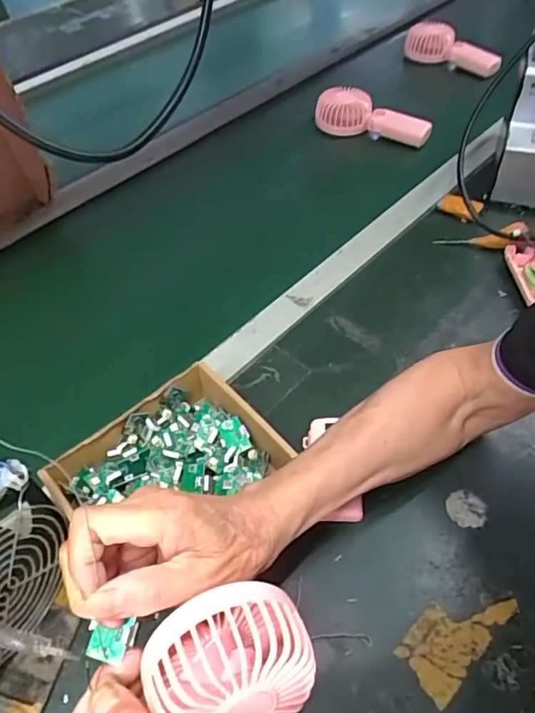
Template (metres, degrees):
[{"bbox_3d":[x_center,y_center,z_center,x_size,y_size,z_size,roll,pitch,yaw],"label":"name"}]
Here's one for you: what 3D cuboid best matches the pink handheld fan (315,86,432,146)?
[{"bbox_3d":[0.162,-0.369,0.808,0.173,0.055,0.047,21,55,21],"label":"pink handheld fan"}]

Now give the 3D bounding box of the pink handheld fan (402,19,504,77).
[{"bbox_3d":[0.330,-0.551,0.944,0.054,0.063,0.171,-36,56,-22],"label":"pink handheld fan"}]

